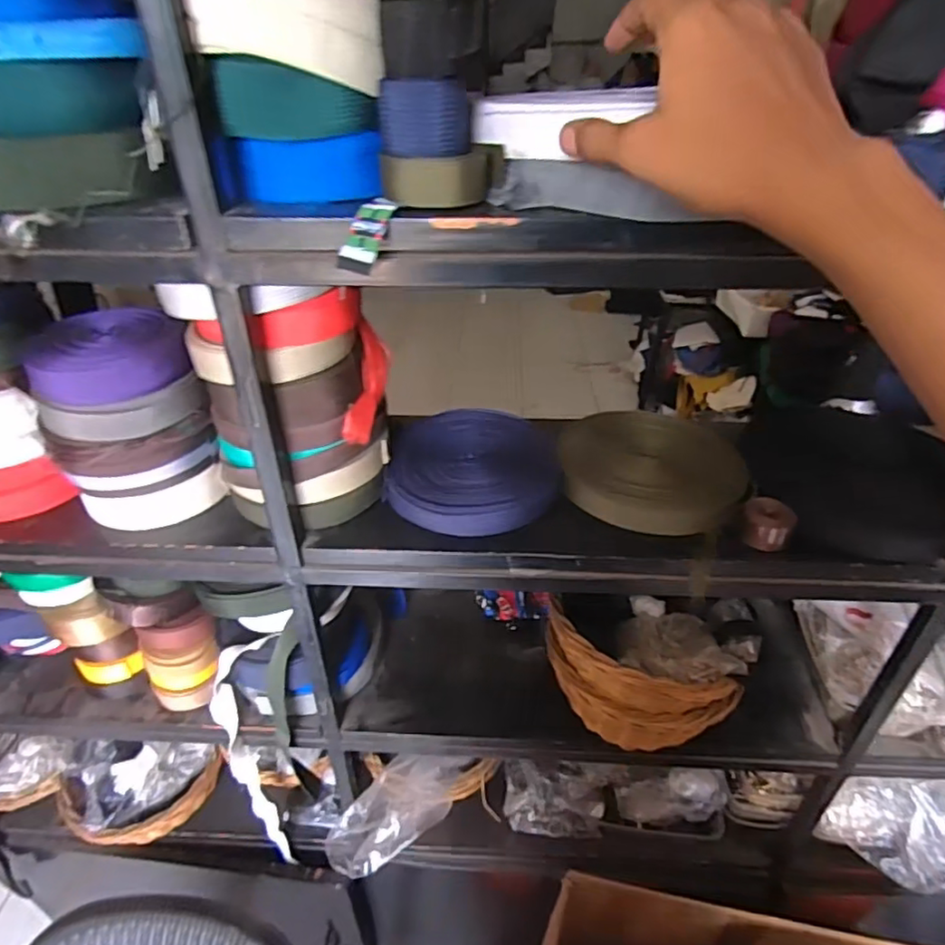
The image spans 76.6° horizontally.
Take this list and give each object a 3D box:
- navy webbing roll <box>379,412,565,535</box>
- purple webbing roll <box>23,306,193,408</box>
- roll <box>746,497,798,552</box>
[{"bbox_3d":[0.004,-0.009,0.585,0.157,0.031,0.176,4,35,8],"label":"navy webbing roll"},{"bbox_3d":[-0.299,-0.093,0.489,0.112,0.050,0.106,-1,35,0],"label":"purple webbing roll"},{"bbox_3d":[0.255,0.044,0.516,0.037,0.034,0.033,18,39,25],"label":"roll"}]

